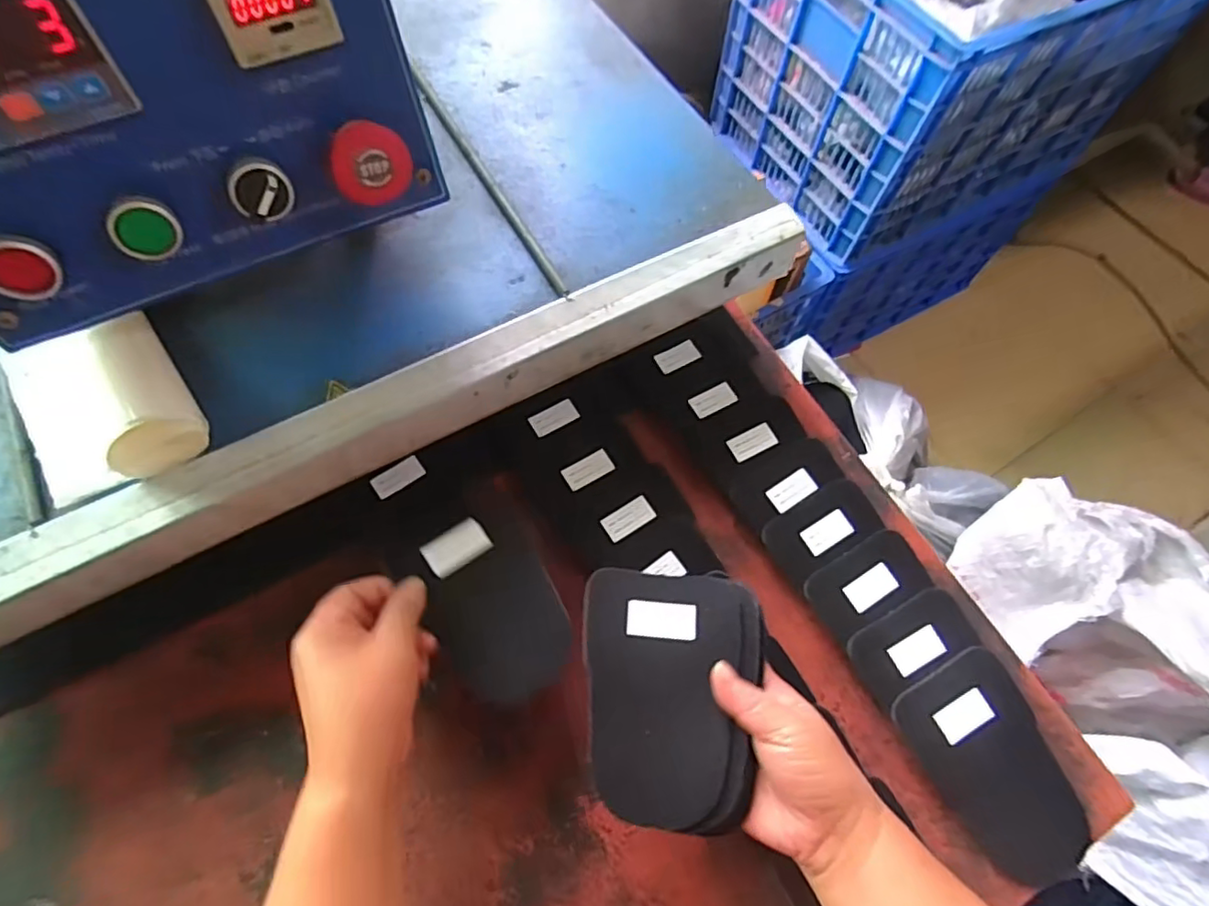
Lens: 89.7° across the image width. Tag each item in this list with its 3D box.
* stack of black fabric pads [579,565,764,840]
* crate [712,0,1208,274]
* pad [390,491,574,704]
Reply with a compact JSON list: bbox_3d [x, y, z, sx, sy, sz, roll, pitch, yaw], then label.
[{"bbox_3d":[0.041,0.141,0.360,0.103,0.012,0.138,2,64,0],"label":"stack of black fabric pads"},{"bbox_3d":[0.626,-0.721,1.101,0.675,0.420,0.434,-24,68,-12],"label":"crate"},{"bbox_3d":[-0.078,0.094,0.406,0.084,0.006,0.136,-31,76,-9],"label":"pad"}]

